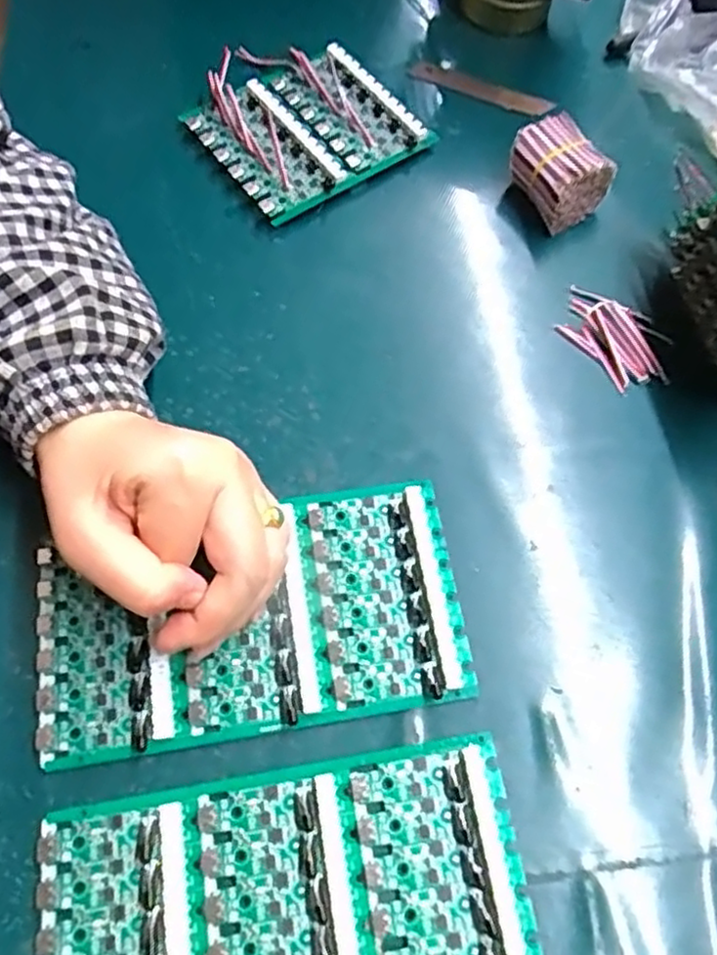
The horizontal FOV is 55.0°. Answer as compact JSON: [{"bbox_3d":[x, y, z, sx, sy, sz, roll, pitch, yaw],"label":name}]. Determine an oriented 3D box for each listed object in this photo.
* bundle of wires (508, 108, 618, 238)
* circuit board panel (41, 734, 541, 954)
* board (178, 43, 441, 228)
[{"bbox_3d":[0.117,-0.181,0.413,0.048,0.042,0.057,-35,71,-15],"label":"bundle of wires"},{"bbox_3d":[-0.027,0.172,0.267,0.185,0.007,0.102,-8,66,-5],"label":"circuit board panel"},{"bbox_3d":[-0.037,-0.222,0.431,0.114,0.028,0.122,-34,71,-15],"label":"board"}]

